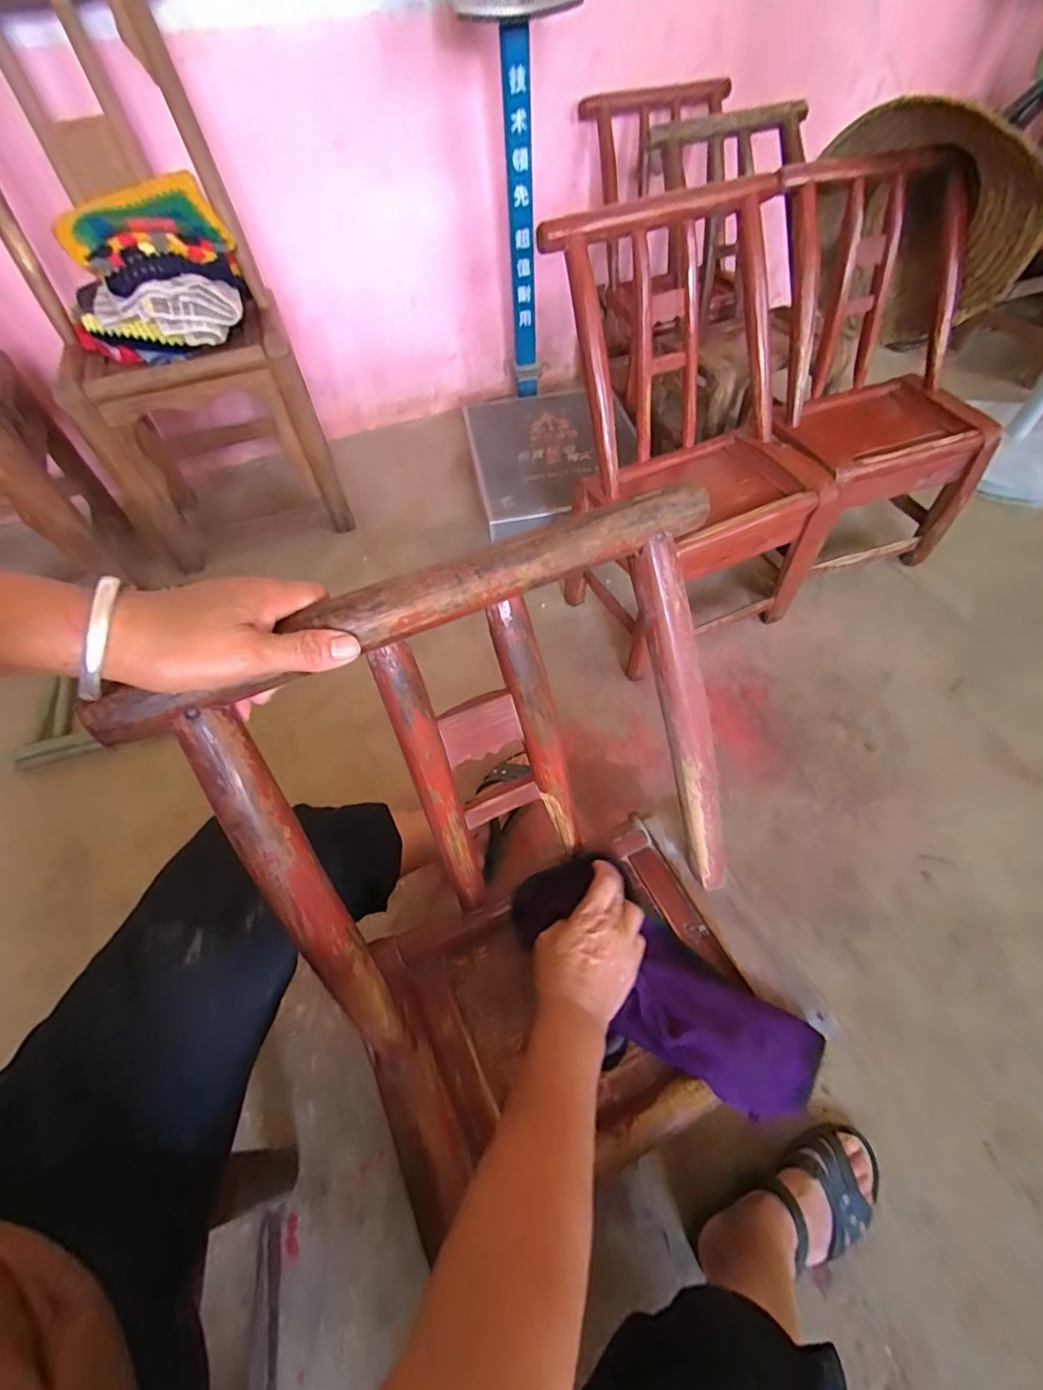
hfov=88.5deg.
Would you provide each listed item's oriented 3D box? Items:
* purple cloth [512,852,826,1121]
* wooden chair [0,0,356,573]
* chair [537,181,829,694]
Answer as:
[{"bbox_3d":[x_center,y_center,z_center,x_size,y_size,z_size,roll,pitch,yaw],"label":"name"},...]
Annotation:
[{"bbox_3d":[0.121,0.254,0.500,0.286,0.046,0.129,32,64,25],"label":"purple cloth"},{"bbox_3d":[-0.760,-0.828,1.131,0.446,0.828,0.506,-20,57,-10],"label":"wooden chair"},{"bbox_3d":[0.304,-0.426,0.950,0.384,0.604,0.391,-23,58,-12],"label":"chair"}]

